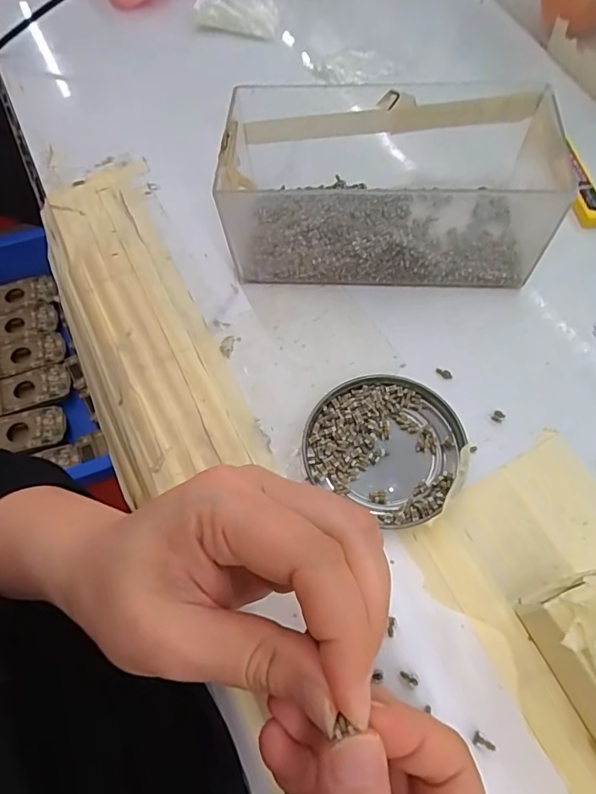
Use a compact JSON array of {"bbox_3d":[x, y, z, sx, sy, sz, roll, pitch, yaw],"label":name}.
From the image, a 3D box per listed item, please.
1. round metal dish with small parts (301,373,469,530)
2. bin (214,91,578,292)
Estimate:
[{"bbox_3d":[0.045,0.023,0.255,0.077,0.010,0.072,-1,63,3],"label":"round metal dish with small parts"},{"bbox_3d":[0.059,-0.128,0.301,0.201,0.064,0.109,4,63,6],"label":"bin"}]

